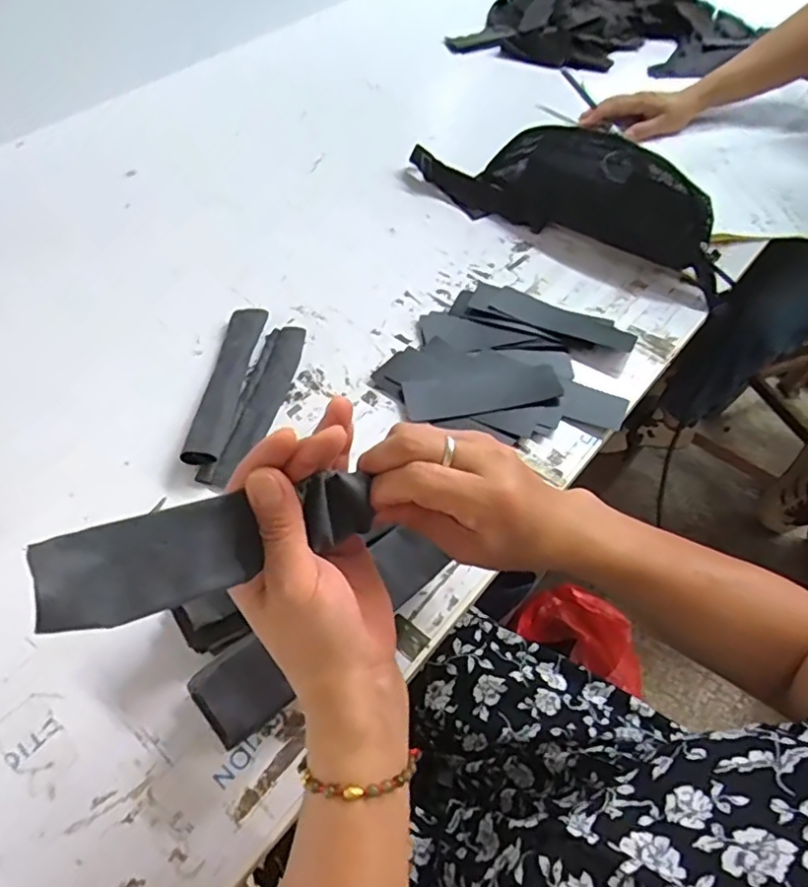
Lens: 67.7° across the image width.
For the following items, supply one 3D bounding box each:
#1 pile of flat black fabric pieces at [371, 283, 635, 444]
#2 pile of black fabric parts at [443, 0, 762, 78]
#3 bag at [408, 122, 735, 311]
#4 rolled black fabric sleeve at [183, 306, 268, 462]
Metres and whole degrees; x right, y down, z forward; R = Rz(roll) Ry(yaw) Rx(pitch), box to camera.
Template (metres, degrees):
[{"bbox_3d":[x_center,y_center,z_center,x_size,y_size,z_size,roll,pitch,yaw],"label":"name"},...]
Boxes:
[{"bbox_3d":[0.103,-0.086,0.593,0.222,0.014,0.190,13,56,7],"label":"pile of flat black fabric pieces"},{"bbox_3d":[0.309,-0.713,0.961,0.406,0.081,0.346,5,55,2],"label":"pile of black fabric parts"},{"bbox_3d":[0.193,-0.291,0.685,0.387,0.087,0.096,30,60,18],"label":"bag"},{"bbox_3d":[-0.162,-0.057,0.552,0.034,0.023,0.182,4,55,1],"label":"rolled black fabric sleeve"}]

